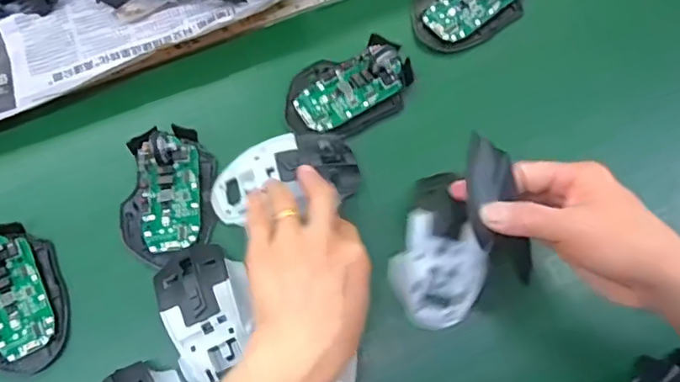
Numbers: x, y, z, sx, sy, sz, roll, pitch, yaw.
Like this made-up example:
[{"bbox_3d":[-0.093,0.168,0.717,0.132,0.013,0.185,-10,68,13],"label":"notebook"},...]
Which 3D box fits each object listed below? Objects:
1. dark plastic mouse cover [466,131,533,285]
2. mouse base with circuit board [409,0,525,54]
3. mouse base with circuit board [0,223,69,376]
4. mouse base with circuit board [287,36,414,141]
[{"bbox_3d":[0.100,0.013,0.352,0.033,0.015,0.098,-16,91,-4],"label":"dark plastic mouse cover"},{"bbox_3d":[0.120,-0.173,0.493,0.111,0.022,0.069,-35,73,-10],"label":"mouse base with circuit board"},{"bbox_3d":[-0.250,0.080,0.411,0.071,0.021,0.113,-18,71,-4],"label":"mouse base with circuit board"},{"bbox_3d":[0.008,-0.087,0.470,0.113,0.034,0.072,-21,71,-6],"label":"mouse base with circuit board"}]

